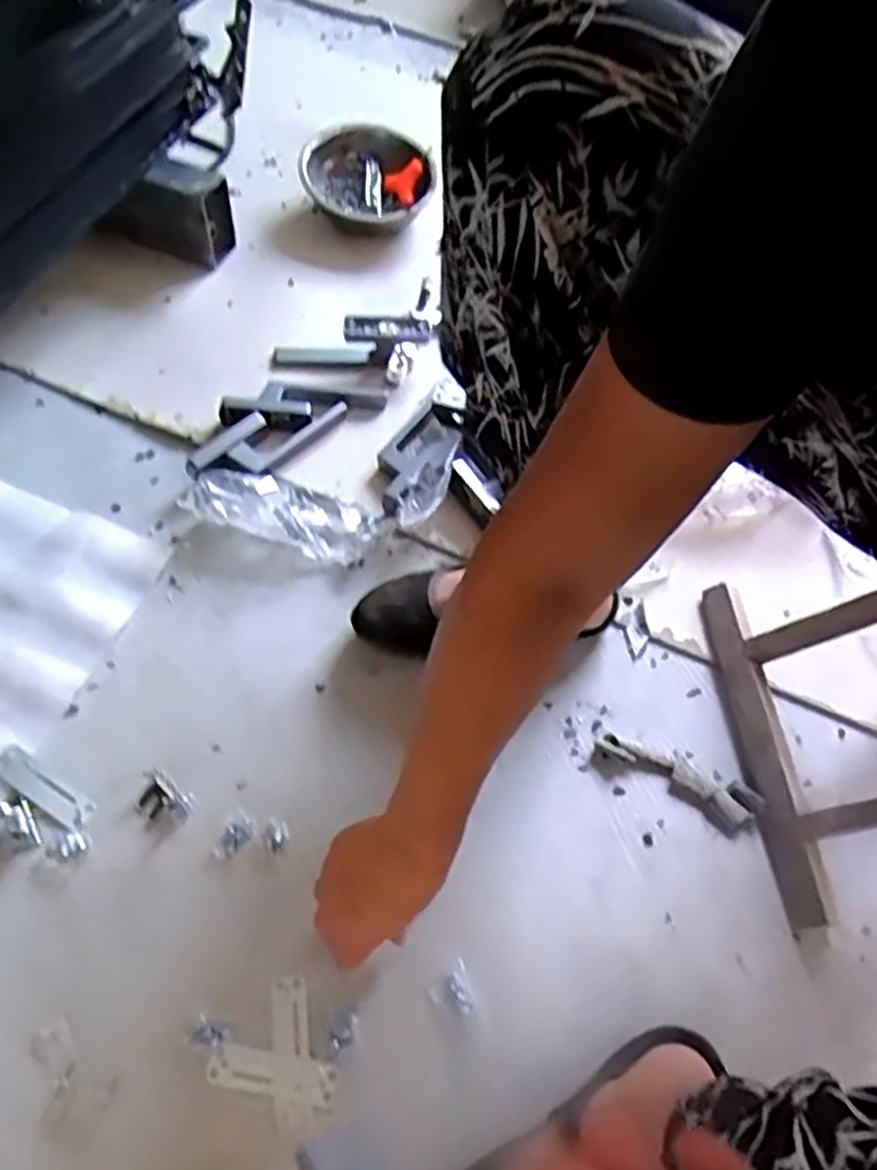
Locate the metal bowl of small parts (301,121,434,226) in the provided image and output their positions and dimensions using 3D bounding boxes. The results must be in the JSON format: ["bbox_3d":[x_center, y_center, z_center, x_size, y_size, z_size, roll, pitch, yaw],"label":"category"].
[{"bbox_3d":[-0.097,-0.562,1.067,0.172,0.035,0.170,0,72,0],"label":"metal bowl of small parts"}]

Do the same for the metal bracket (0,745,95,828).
[{"bbox_3d":[-0.336,0.170,0.664,0.098,0.004,0.025,30,61,13],"label":"metal bracket"}]

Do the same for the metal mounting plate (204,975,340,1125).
[{"bbox_3d":[-0.124,0.348,0.575,0.081,0.004,0.091,-20,62,-16],"label":"metal mounting plate"}]

